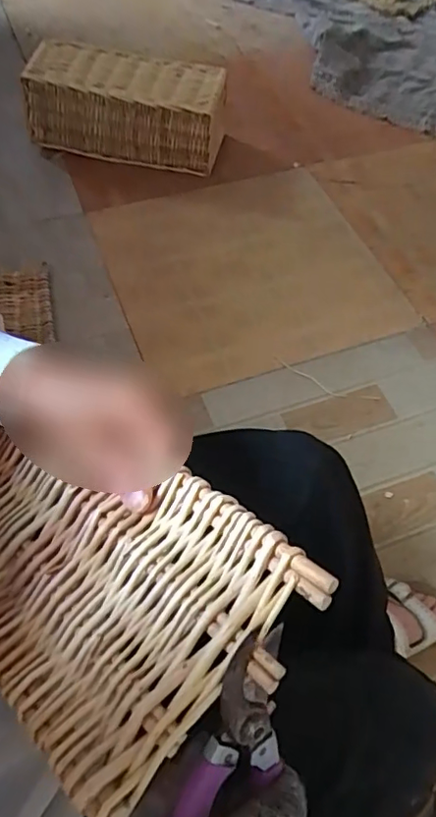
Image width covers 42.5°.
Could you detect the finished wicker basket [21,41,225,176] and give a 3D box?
[{"bbox_3d":[-0.234,-0.775,1.451,0.498,0.221,0.171,10,57,3],"label":"finished wicker basket"}]

